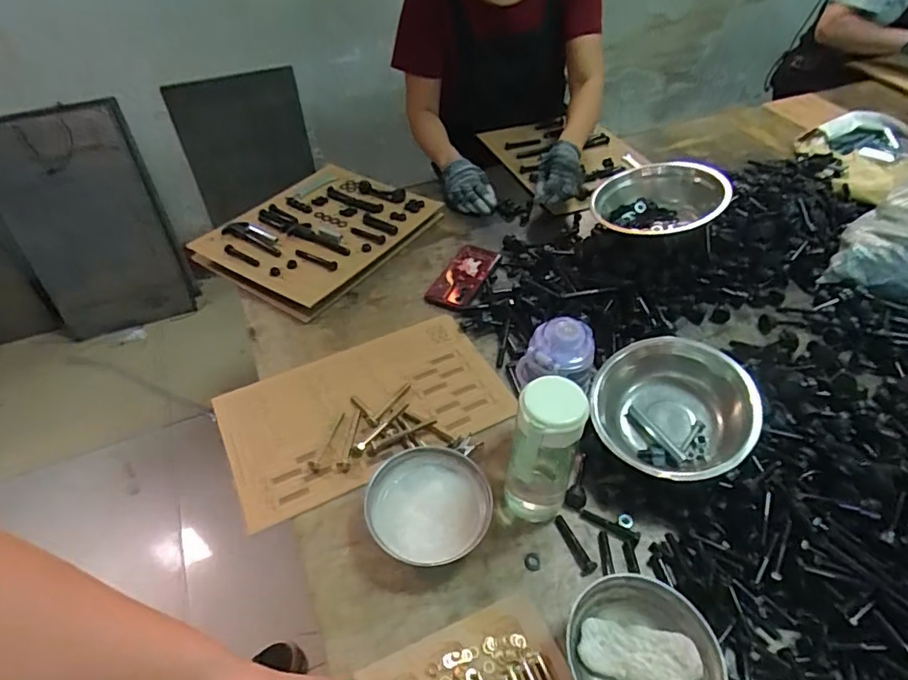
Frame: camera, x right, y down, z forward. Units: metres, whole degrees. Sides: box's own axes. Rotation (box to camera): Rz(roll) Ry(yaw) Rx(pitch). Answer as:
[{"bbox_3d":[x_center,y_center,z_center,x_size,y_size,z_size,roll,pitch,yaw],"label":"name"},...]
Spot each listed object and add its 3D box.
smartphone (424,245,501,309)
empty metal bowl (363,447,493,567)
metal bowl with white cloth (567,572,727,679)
[{"bbox_3d":[0.018,-0.118,0.977,0.078,0.011,0.173,18,50,18],"label":"smartphone"},{"bbox_3d":[-0.029,0.201,0.642,0.140,0.052,0.138,-1,47,1],"label":"empty metal bowl"},{"bbox_3d":[0.185,0.306,0.529,0.138,0.041,0.137,-1,47,1],"label":"metal bowl with white cloth"}]

